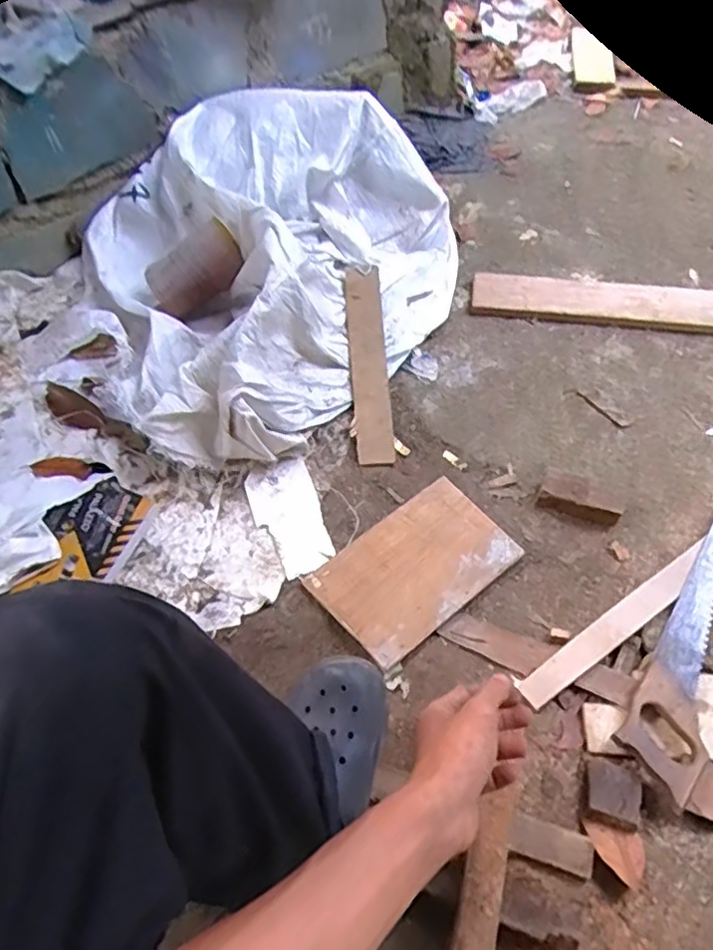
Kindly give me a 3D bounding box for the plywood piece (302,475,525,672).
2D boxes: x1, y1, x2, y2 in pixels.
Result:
[{"bbox_3d":[0.084,0.127,0.911,0.264,0.013,0.172,-35,59,-21],"label":"plywood piece"}]

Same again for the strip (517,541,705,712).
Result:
[{"bbox_3d":[0.390,0.170,0.866,0.425,0.011,0.041,-31,49,-16],"label":"strip"}]

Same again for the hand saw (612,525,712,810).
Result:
[{"bbox_3d":[0.451,0.211,0.835,0.095,0.027,0.410,29,60,22],"label":"hand saw"}]

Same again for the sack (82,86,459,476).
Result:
[{"bbox_3d":[-0.207,-0.421,1.210,0.711,0.209,0.769,34,62,25],"label":"sack"}]

